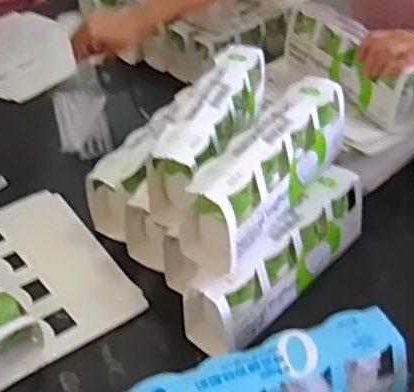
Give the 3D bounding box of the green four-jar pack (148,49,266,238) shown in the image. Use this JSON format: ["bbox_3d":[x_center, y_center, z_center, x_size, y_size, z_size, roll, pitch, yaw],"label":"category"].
[{"bbox_3d":[0.012,-0.084,0.761,0.090,0.089,0.290,15,43,20],"label":"green four-jar pack"}]

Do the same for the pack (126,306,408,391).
[{"bbox_3d":[0.055,0.197,0.581,0.269,0.097,0.074,-16,42,-15],"label":"pack"}]

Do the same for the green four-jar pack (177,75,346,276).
[{"bbox_3d":[0.070,-0.035,0.710,0.078,0.102,0.267,23,47,28],"label":"green four-jar pack"}]

